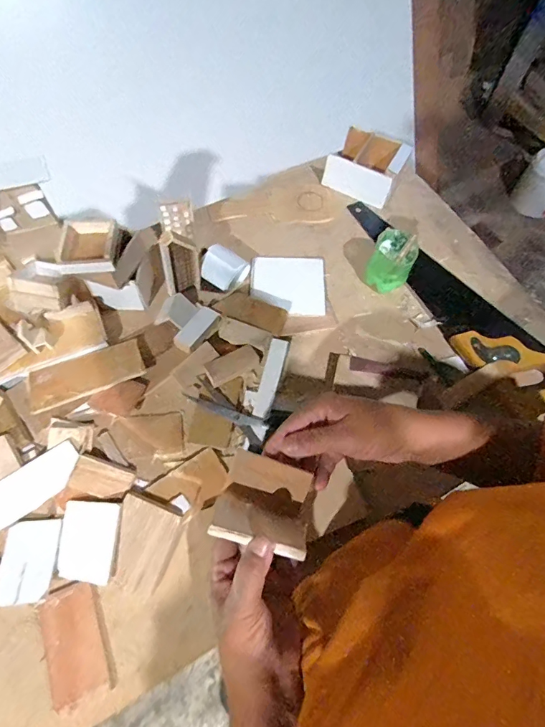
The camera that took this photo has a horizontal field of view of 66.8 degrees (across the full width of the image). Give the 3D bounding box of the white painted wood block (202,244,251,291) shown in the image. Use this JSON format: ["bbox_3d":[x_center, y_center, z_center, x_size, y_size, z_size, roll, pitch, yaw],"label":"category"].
[{"bbox_3d":[-0.067,-0.132,0.570,0.052,0.044,0.054,25,66,11],"label":"white painted wood block"}]

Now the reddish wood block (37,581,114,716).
[{"bbox_3d":[-0.190,0.268,0.395,0.054,0.009,0.095,-20,65,-11],"label":"reddish wood block"}]

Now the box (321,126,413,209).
[{"bbox_3d":[0.153,-0.322,0.668,0.115,0.059,0.100,26,66,12],"label":"box"}]

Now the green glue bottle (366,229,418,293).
[{"bbox_3d":[0.163,-0.137,0.573,0.060,0.069,0.061,20,65,9],"label":"green glue bottle"}]

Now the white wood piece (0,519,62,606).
[{"bbox_3d":[-0.246,0.199,0.417,0.052,0.014,0.075,-2,63,-2],"label":"white wood piece"}]

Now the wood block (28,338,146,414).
[{"bbox_3d":[-0.225,0.015,0.502,0.133,0.012,0.058,-19,61,-16],"label":"wood block"}]

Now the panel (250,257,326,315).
[{"bbox_3d":[0.022,-0.111,0.584,0.104,0.007,0.099,2,63,0],"label":"panel"}]

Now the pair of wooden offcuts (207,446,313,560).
[{"bbox_3d":[-0.004,0.119,0.353,0.076,0.046,0.072,14,64,6],"label":"pair of wooden offcuts"}]

